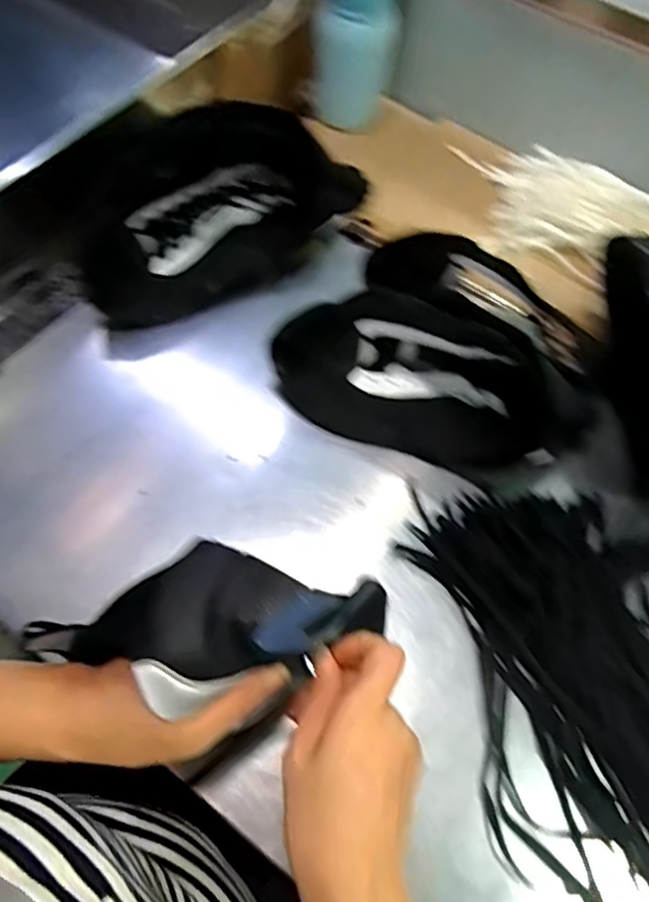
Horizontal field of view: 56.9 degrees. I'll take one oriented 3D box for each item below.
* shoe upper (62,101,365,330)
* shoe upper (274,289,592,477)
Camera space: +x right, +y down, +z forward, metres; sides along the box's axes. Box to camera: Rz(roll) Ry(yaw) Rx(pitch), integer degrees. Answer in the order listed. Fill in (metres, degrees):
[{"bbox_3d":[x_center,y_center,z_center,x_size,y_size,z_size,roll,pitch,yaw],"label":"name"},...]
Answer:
[{"bbox_3d":[-0.102,-0.255,0.579,0.309,0.127,0.141,-31,70,-18],"label":"shoe upper"},{"bbox_3d":[0.092,-0.059,0.516,0.279,0.083,0.121,12,63,2],"label":"shoe upper"}]

